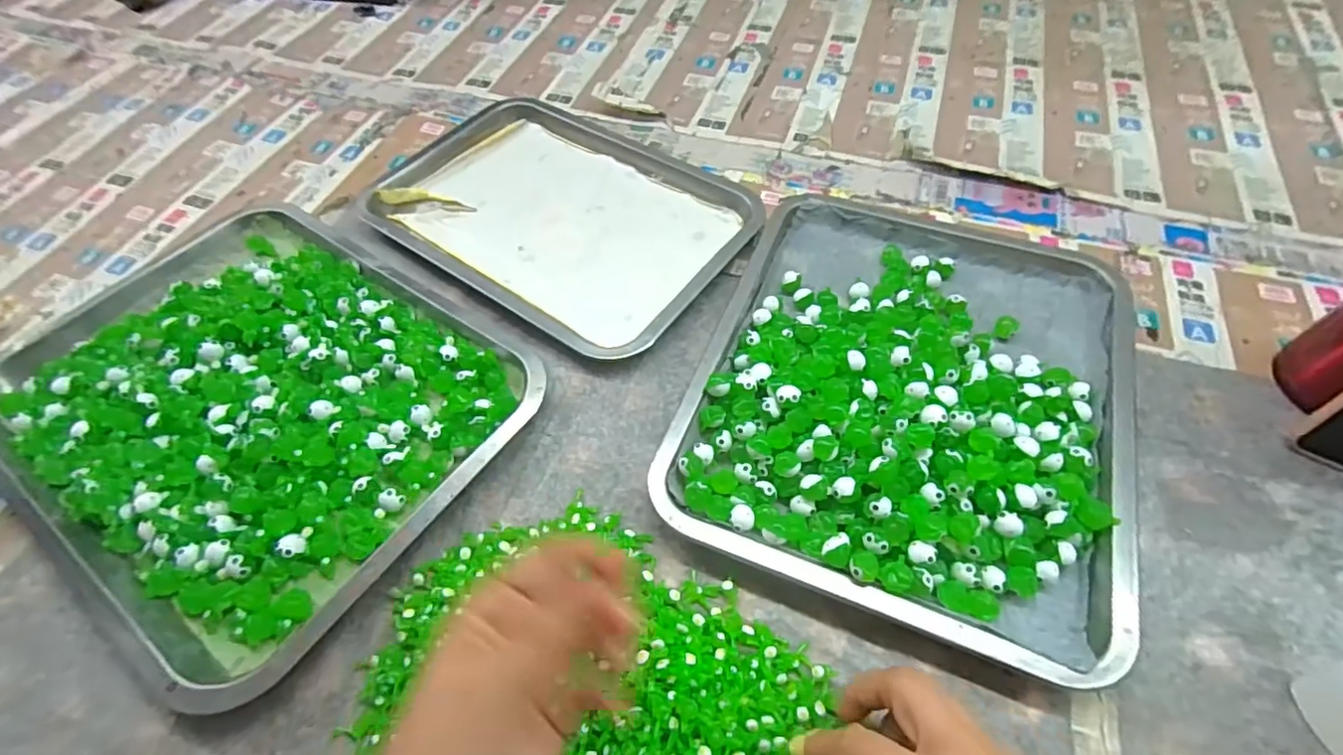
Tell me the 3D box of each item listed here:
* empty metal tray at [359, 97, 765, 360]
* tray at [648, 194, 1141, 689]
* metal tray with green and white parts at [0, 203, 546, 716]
[{"bbox_3d":[-0.100,-0.148,0.503,0.318,0.017,0.211,31,63,21],"label":"empty metal tray"},{"bbox_3d":[0.158,-0.005,0.387,0.257,0.037,0.315,18,59,14],"label":"tray"},{"bbox_3d":[-0.291,0.009,0.399,0.352,0.024,0.264,30,62,20],"label":"metal tray with green and white parts"}]

